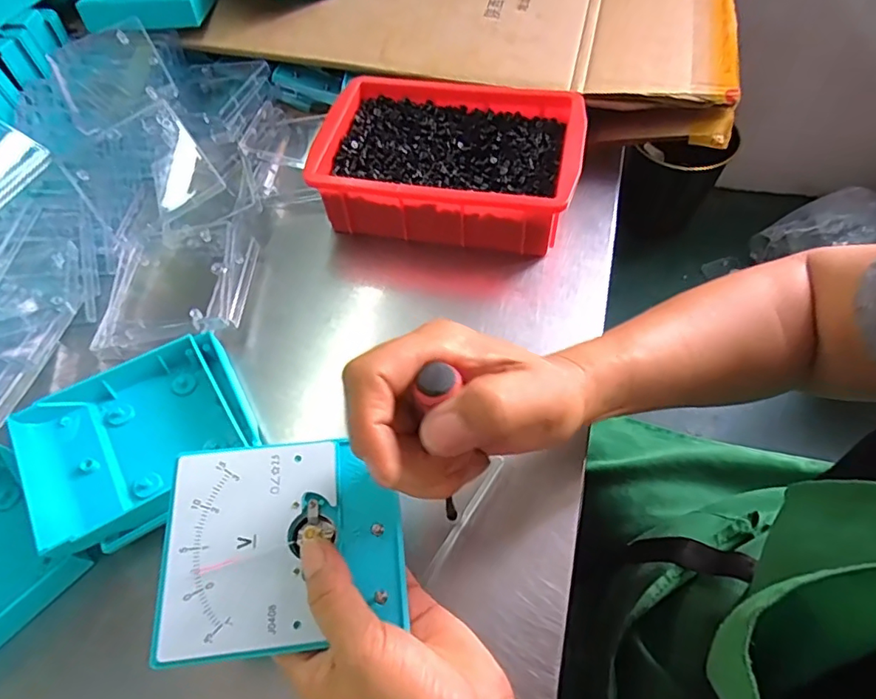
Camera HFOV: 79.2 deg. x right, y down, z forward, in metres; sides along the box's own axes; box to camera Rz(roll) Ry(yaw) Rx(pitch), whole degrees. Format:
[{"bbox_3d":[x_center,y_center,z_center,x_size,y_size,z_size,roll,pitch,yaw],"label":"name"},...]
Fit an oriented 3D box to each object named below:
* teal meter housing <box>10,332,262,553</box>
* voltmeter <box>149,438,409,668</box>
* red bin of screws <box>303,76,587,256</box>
[{"bbox_3d":[-0.185,0.050,0.332,0.128,0.033,0.106,-38,62,-18],"label":"teal meter housing"},{"bbox_3d":[-0.074,0.093,0.258,0.110,0.021,0.094,-7,57,0],"label":"voltmeter"},{"bbox_3d":[0.009,-0.153,0.438,0.203,0.061,0.131,10,59,10],"label":"red bin of screws"}]

